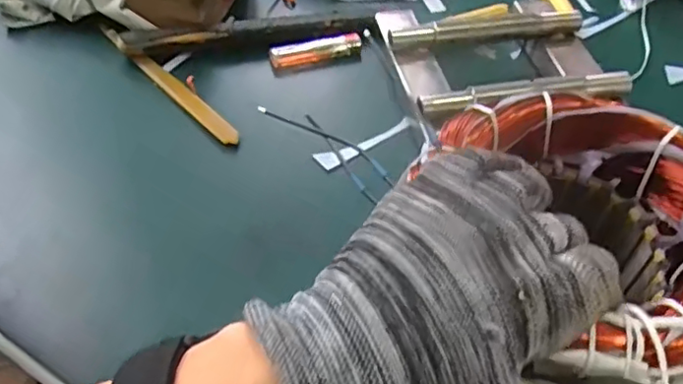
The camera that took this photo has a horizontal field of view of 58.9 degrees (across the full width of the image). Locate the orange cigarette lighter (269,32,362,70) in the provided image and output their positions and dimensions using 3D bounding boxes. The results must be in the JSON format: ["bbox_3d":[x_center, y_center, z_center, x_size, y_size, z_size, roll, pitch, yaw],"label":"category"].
[{"bbox_3d":[-0.024,-0.133,0.567,0.086,0.012,0.018,-15,51,-14],"label":"orange cigarette lighter"}]

